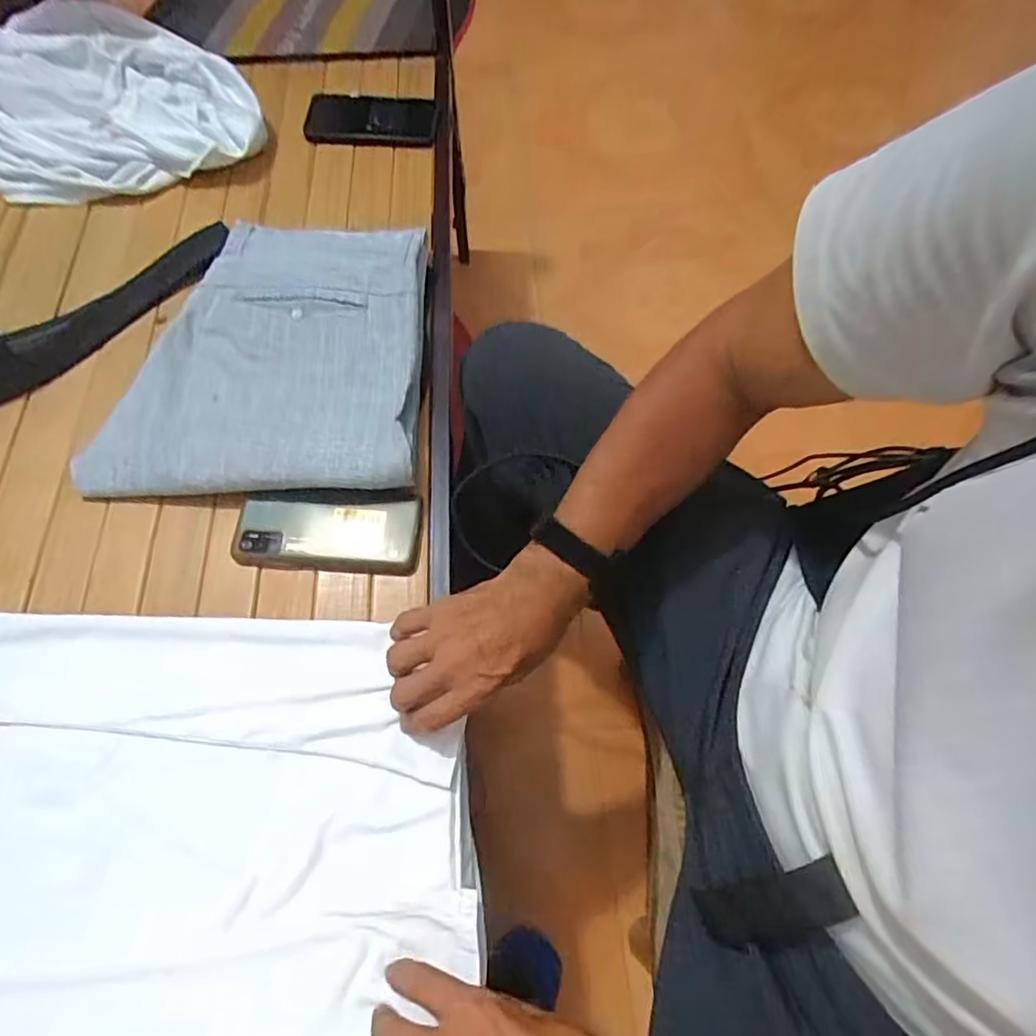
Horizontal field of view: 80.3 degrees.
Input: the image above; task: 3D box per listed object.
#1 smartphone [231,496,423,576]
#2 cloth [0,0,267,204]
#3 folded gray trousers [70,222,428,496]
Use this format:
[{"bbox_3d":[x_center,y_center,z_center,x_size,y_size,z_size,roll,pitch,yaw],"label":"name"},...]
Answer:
[{"bbox_3d":[-0.169,0.014,0.551,0.158,0.011,0.066,4,74,-2],"label":"smartphone"},{"bbox_3d":[-0.498,-0.517,0.750,0.342,0.060,0.292,-13,68,-6],"label":"cloth"},{"bbox_3d":[-0.240,-0.161,0.599,0.289,0.035,0.288,-1,67,-1],"label":"folded gray trousers"}]

